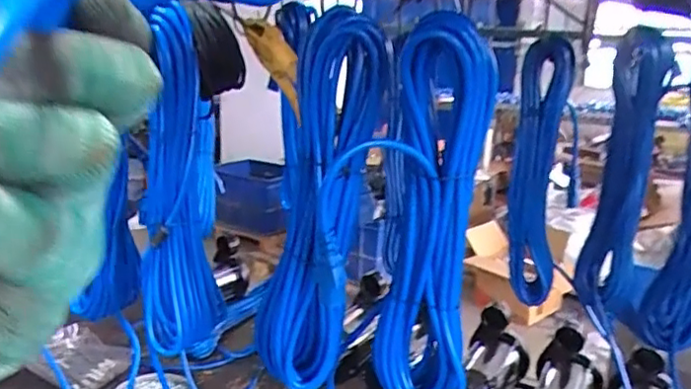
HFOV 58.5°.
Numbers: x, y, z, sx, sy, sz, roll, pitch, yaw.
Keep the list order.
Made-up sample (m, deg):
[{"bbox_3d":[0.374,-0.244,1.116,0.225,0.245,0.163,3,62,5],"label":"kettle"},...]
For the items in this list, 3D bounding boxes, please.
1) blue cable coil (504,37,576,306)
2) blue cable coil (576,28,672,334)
[{"bbox_3d":[0.249,-0.024,0.803,0.066,0.333,0.073,7,15,17],"label":"blue cable coil"},{"bbox_3d":[0.344,-0.009,0.769,0.063,0.363,0.035,6,15,15],"label":"blue cable coil"}]

